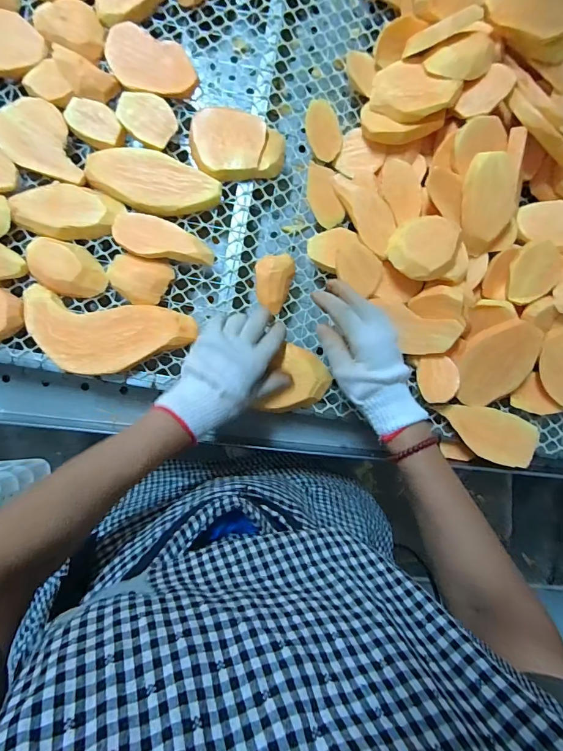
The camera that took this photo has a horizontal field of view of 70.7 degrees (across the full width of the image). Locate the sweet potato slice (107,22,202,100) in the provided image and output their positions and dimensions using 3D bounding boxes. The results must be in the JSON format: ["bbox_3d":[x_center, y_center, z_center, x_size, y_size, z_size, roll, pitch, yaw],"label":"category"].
[{"bbox_3d":[-0.158,-0.373,0.475,0.112,0.012,0.068,22,89,-4],"label":"sweet potato slice"}]

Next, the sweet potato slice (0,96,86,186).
[{"bbox_3d":[-0.289,-0.275,0.474,0.076,0.009,0.120,-34,93,-3],"label":"sweet potato slice"}]

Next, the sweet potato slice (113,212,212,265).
[{"bbox_3d":[-0.141,-0.163,0.477,0.115,0.015,0.048,6,91,-4],"label":"sweet potato slice"}]

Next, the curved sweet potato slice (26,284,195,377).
[{"bbox_3d":[-0.210,-0.046,0.476,0.197,0.020,0.090,10,90,-4],"label":"curved sweet potato slice"}]

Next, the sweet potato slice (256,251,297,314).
[{"bbox_3d":[-0.007,-0.116,0.493,0.047,0.024,0.072,-2,91,-4],"label":"sweet potato slice"}]

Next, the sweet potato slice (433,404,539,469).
[{"bbox_3d":[0.262,0.072,0.507,0.132,0.015,0.061,24,90,-1],"label":"sweet potato slice"}]

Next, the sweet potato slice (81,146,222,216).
[{"bbox_3d":[-0.155,-0.233,0.481,0.156,0.017,0.065,10,90,-4],"label":"sweet potato slice"}]

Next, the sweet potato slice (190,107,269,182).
[{"bbox_3d":[-0.066,-0.278,0.478,0.088,0.017,0.074,9,90,-4],"label":"sweet potato slice"}]

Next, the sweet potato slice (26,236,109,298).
[{"bbox_3d":[-0.259,-0.129,0.473,0.095,0.028,0.058,26,89,-4],"label":"sweet potato slice"}]

